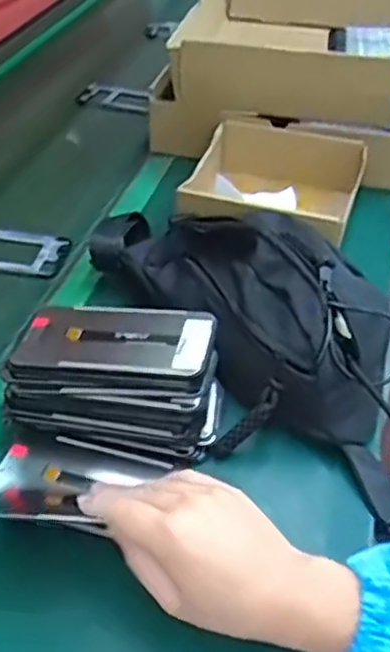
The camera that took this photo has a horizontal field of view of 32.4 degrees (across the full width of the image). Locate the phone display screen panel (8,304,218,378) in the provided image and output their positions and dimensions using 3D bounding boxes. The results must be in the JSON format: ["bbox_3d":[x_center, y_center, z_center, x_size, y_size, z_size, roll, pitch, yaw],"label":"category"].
[{"bbox_3d":[-0.066,0.013,0.533,0.156,0.011,0.068,6,45,17],"label":"phone display screen panel"}]

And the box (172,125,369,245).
[{"bbox_3d":[0.093,-0.148,0.793,0.187,0.089,0.202,12,43,10],"label":"box"}]

